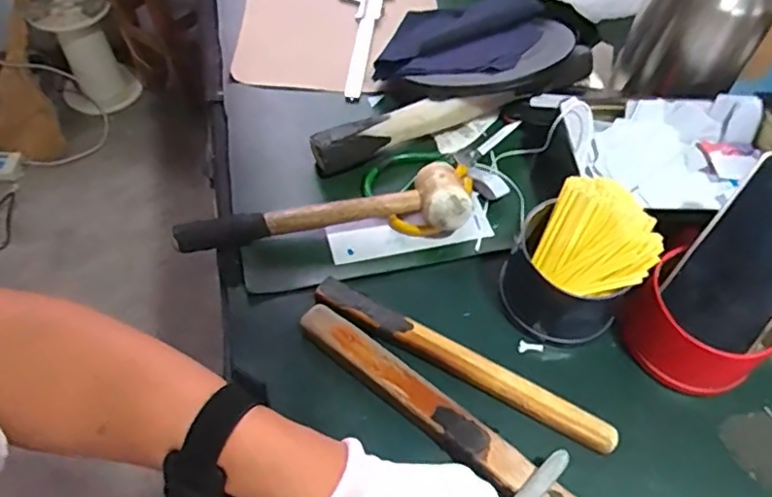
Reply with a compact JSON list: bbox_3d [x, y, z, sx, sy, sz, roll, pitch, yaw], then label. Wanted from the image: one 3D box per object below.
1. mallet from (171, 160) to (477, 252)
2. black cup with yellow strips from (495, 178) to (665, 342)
[{"bbox_3d":[-0.051,-0.029,0.540,0.267,0.047,0.065,-9,54,-8],"label":"mallet"},{"bbox_3d":[0.155,0.012,0.502,0.098,0.089,0.101,1,54,-1],"label":"black cup with yellow strips"}]

